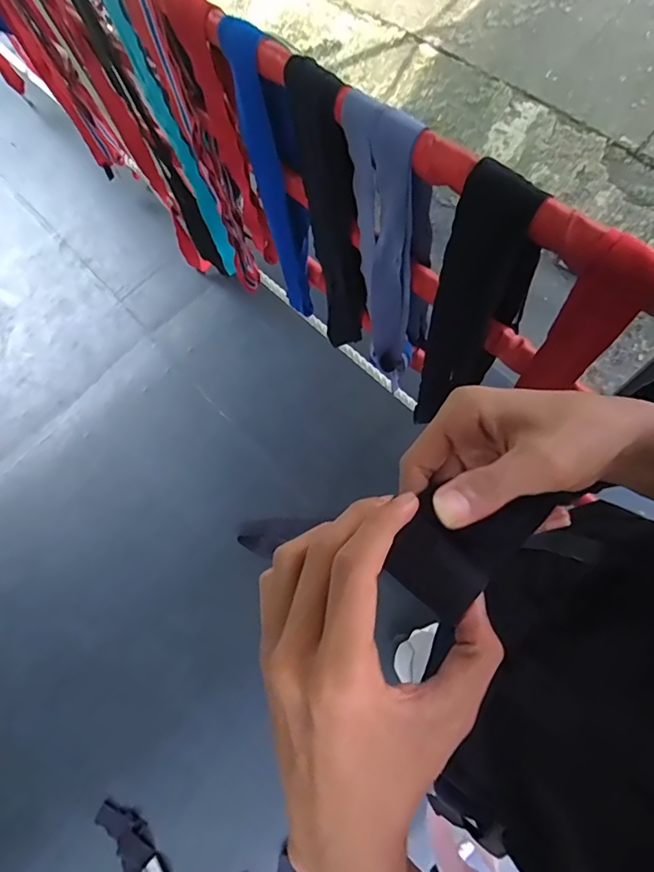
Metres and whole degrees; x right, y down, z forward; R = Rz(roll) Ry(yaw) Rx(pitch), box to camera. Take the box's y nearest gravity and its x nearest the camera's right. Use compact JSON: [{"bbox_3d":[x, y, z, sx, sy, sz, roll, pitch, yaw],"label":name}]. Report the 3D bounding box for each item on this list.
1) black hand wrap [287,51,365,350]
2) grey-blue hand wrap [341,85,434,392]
[{"bbox_3d":[0.018,-0.322,0.847,0.111,0.584,0.039,36,78,20],"label":"black hand wrap"},{"bbox_3d":[0.109,-0.242,0.780,0.055,0.567,0.137,-41,68,-9],"label":"grey-blue hand wrap"}]

